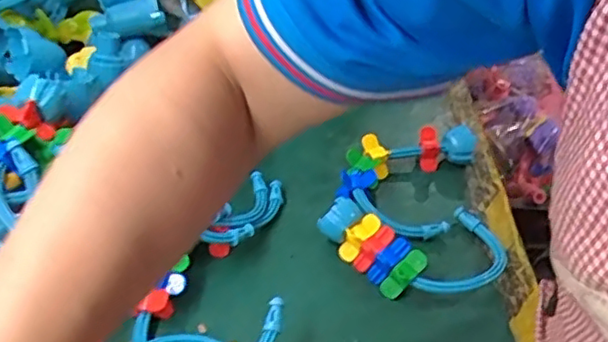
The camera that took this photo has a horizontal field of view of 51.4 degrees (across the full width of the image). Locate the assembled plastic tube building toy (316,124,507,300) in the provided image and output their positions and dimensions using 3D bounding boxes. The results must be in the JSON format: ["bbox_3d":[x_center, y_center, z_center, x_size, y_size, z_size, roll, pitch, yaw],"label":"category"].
[{"bbox_3d":[0.117,0.043,0.712,0.195,0.047,0.219,2,41,-3],"label":"assembled plastic tube building toy"}]

